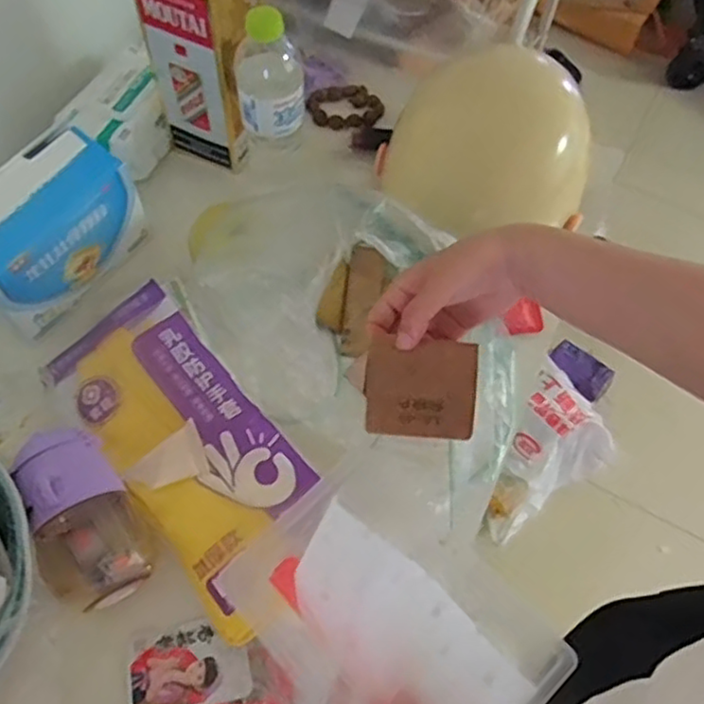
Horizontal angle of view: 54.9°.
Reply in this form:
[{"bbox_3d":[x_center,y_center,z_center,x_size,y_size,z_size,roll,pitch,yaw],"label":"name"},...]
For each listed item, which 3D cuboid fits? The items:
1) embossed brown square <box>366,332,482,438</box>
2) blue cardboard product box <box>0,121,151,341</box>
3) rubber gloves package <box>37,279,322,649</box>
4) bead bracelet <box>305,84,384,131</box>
[{"bbox_3d":[0.048,0.024,0.464,0.074,0.008,0.068,4,90,9],"label":"embossed brown square"},{"bbox_3d":[-0.294,-0.116,0.659,0.071,0.120,0.188,33,67,14],"label":"blue cardboard product box"},{"bbox_3d":[-0.144,0.081,0.605,0.135,0.024,0.298,-38,70,-18],"label":"rubber gloves package"},{"bbox_3d":[-0.007,-0.298,0.829,0.088,0.014,0.070,-15,65,-9],"label":"bead bracelet"}]

